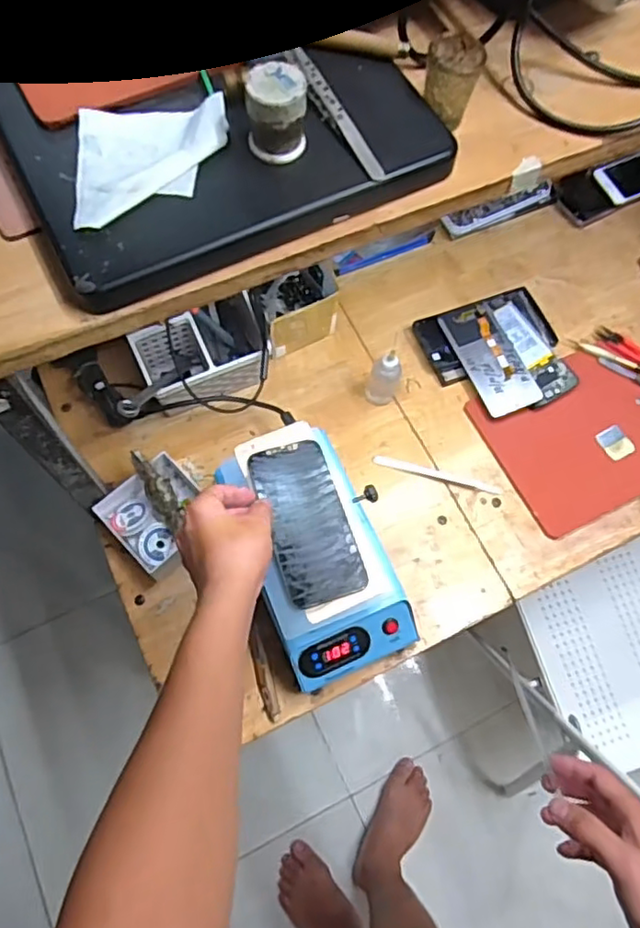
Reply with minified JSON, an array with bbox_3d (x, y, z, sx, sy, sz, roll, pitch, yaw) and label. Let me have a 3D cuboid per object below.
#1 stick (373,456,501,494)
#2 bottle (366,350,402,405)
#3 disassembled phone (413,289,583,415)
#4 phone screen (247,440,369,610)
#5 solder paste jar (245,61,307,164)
[{"bbox_3d":[0.144,0.014,0.775,0.157,0.006,0.013,14,68,4],"label":"stick"},{"bbox_3d":[0.079,-0.106,0.757,0.037,0.081,0.033,17,69,5],"label":"bottle"},{"bbox_3d":[0.233,-0.145,0.812,0.173,0.017,0.162,-18,70,-9],"label":"disassembled phone"},{"bbox_3d":[-0.013,0.052,0.589,0.073,0.011,0.155,-17,72,-8],"label":"phone screen"},{"bbox_3d":[-0.025,-0.206,0.367,0.034,0.043,0.031,4,68,0],"label":"solder paste jar"}]

